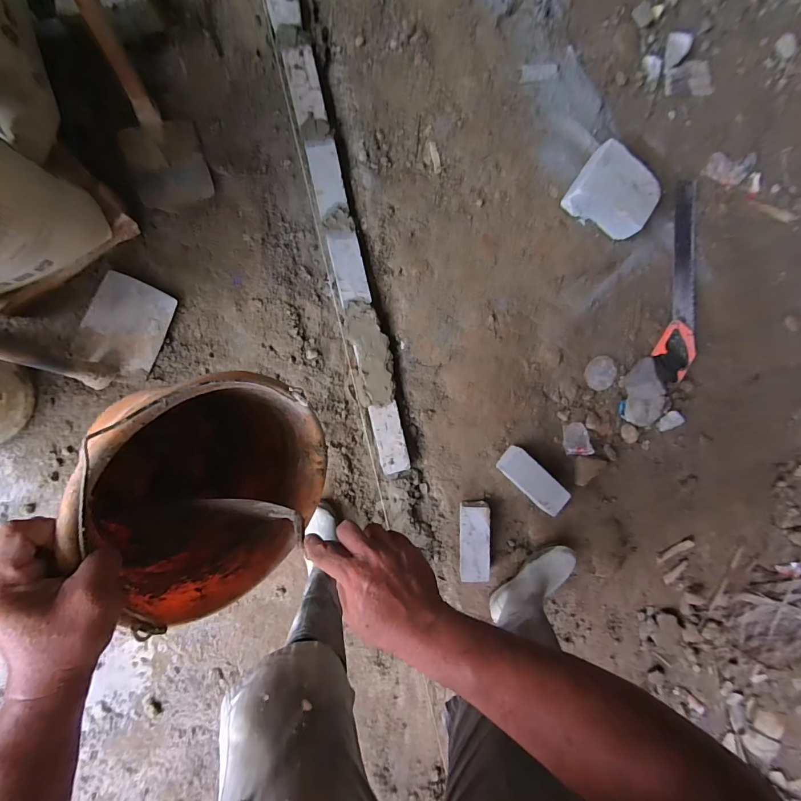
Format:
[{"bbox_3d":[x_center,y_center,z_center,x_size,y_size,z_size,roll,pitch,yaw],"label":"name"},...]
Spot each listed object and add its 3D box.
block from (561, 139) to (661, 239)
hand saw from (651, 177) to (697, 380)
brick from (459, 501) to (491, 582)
[{"bbox_3d":[0.551,-0.532,0.977,0.201,0.073,0.172,31,86,-10],"label":"block"},{"bbox_3d":[0.817,-0.340,1.081,0.112,0.042,0.559,9,90,-11],"label":"hand saw"},{"bbox_3d":[0.196,0.375,1.018,0.077,0.069,0.207,2,91,-11],"label":"brick"}]

